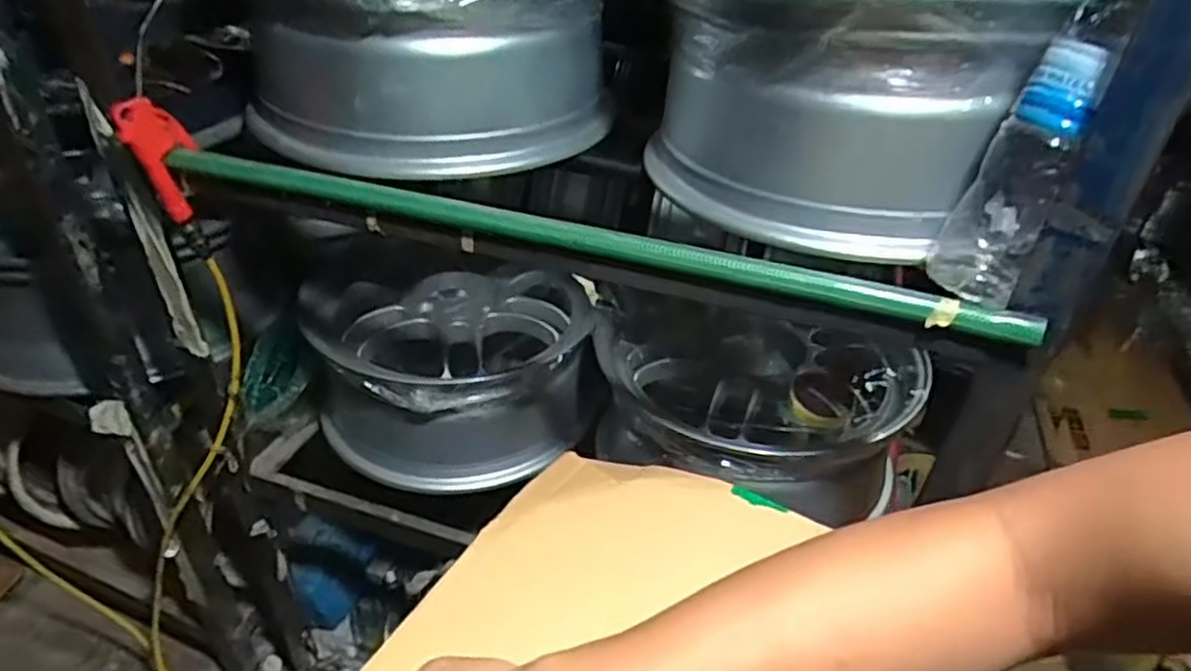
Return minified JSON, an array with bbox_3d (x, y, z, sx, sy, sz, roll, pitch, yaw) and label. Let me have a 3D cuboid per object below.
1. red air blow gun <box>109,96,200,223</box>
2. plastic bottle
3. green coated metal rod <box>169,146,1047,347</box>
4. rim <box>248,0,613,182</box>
[{"bbox_3d":[-0.455,-0.184,0.753,0.063,0.132,0.021,-9,38,-18],"label":"red air blow gun"},{"bbox_3d":[0.310,-0.119,0.533,0.058,0.185,0.063,19,38,20],"label":"plastic bottle"},{"bbox_3d":[-0.045,-0.097,0.648,0.810,0.026,0.025,14,37,14],"label":"green coated metal rod"},{"bbox_3d":[-0.189,-0.389,0.887,0.391,0.218,0.461,1,36,-4],"label":"rim"}]

